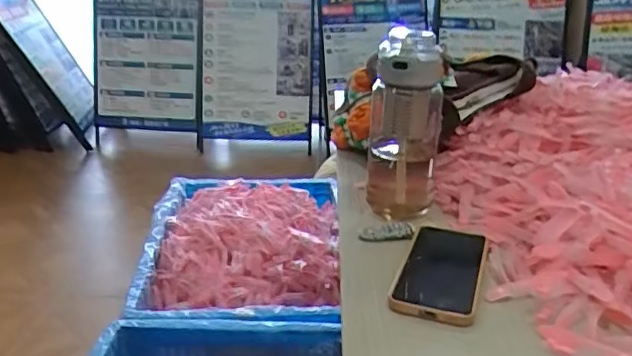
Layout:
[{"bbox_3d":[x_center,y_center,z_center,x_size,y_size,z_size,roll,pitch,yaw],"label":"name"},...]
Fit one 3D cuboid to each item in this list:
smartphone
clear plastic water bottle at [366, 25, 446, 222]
[{"bbox_3d":[0.125,0.087,0.574,0.077,0.013,0.171,8,23,18],"label":"smartphone"},{"bbox_3d":[0.105,-0.071,0.679,0.080,0.190,0.091,4,22,7],"label":"clear plastic water bottle"}]

